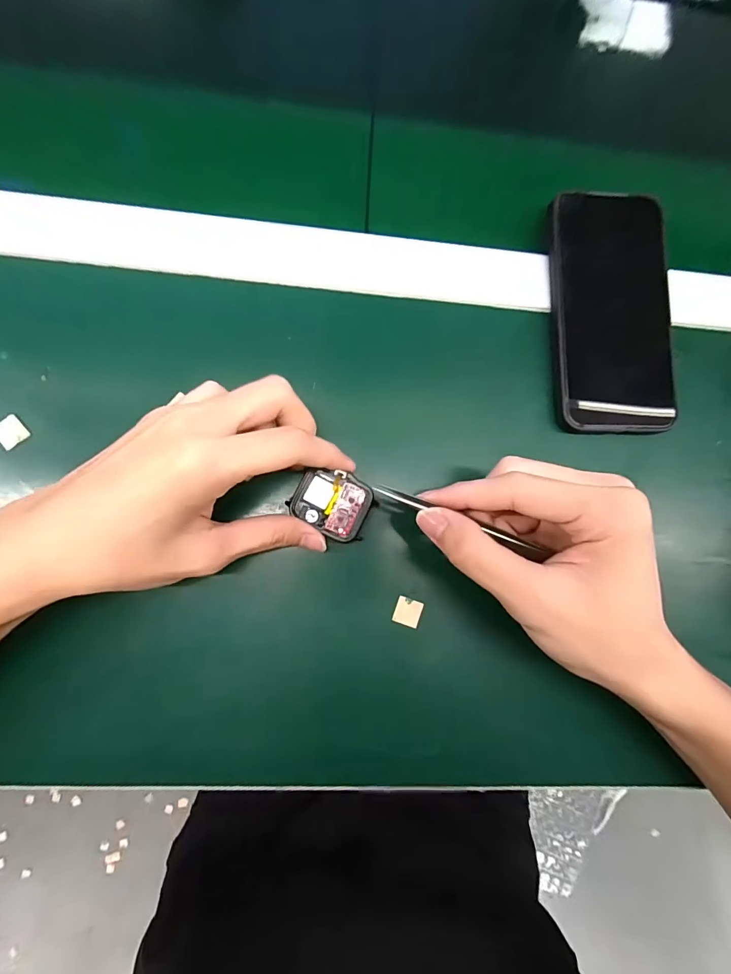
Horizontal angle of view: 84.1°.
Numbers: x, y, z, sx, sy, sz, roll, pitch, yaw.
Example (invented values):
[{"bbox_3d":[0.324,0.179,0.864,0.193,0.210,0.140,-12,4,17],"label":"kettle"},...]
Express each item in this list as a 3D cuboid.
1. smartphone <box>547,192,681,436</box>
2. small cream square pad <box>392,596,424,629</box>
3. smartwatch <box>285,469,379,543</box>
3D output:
[{"bbox_3d":[0.163,-0.114,0.261,0.078,0.008,0.155,0,83,-5],"label":"smartphone"},{"bbox_3d":[0.026,0.075,0.242,0.016,0.004,0.015,20,81,-3],"label":"small cream square pad"},{"bbox_3d":[-0.019,0.009,0.239,0.045,0.008,0.037,29,84,0],"label":"smartwatch"}]

